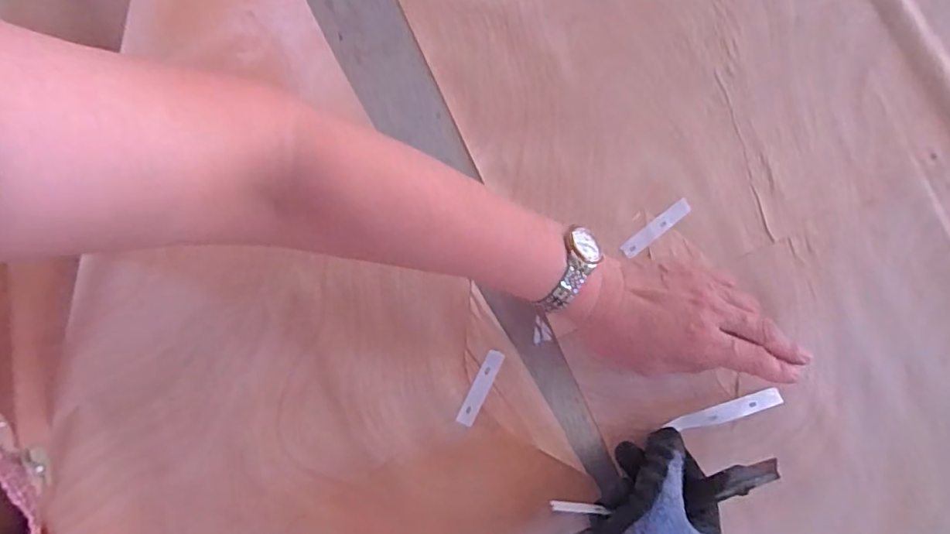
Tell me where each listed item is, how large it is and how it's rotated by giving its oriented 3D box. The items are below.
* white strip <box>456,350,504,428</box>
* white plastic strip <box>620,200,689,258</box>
[{"bbox_3d":[0.005,0.093,0.437,0.012,0.004,0.061,26,80,5],"label":"white strip"},{"bbox_3d":[0.147,-0.031,0.462,0.069,0.004,0.013,-37,82,-7],"label":"white plastic strip"}]

